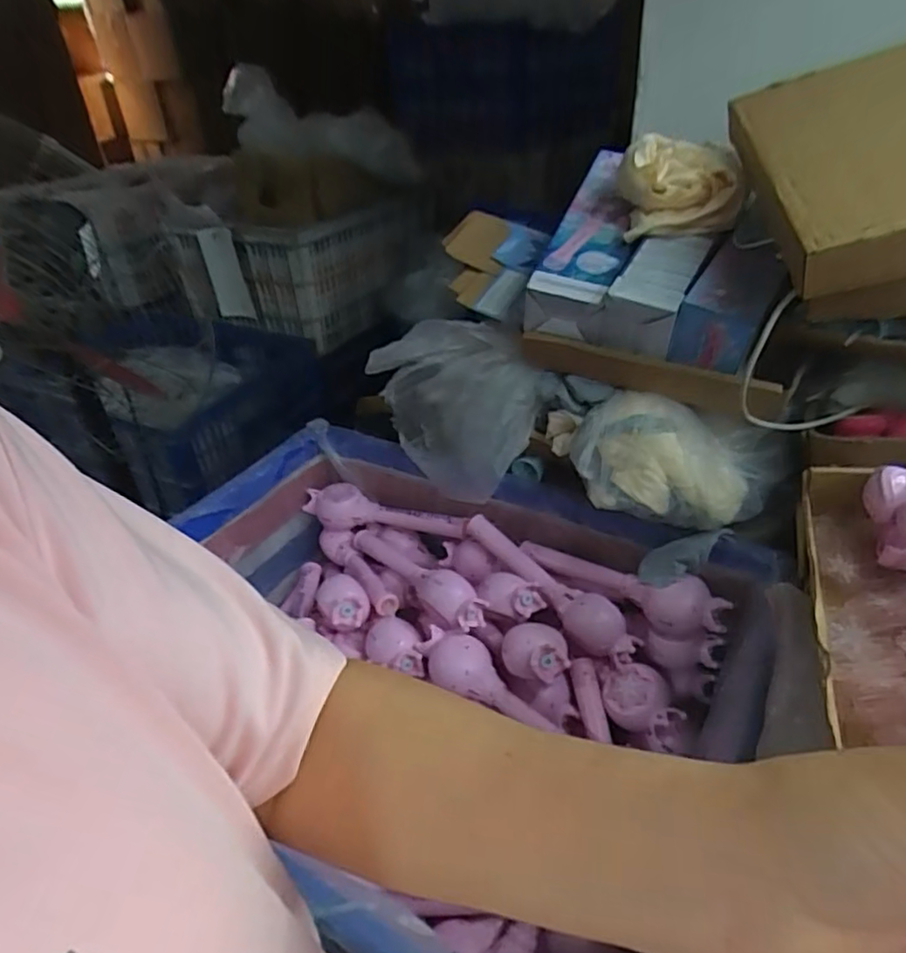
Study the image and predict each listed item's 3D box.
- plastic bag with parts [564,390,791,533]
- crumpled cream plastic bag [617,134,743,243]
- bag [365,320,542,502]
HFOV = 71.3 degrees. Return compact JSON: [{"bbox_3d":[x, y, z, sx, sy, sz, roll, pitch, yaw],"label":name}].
[{"bbox_3d":[0.280,-0.017,0.810,0.252,0.125,0.101,15,39,25],"label":"plastic bag with parts"},{"bbox_3d":[0.301,-0.386,0.835,0.154,0.105,0.093,4,36,11],"label":"crumpled cream plastic bag"},{"bbox_3d":[0.004,-0.105,0.981,0.256,0.237,0.119,23,43,32],"label":"bag"}]

